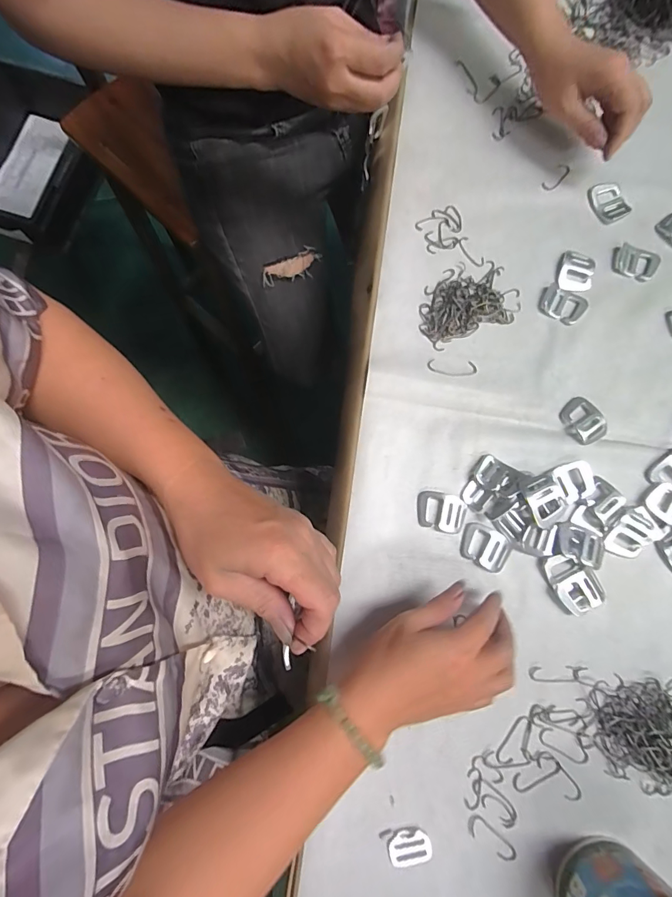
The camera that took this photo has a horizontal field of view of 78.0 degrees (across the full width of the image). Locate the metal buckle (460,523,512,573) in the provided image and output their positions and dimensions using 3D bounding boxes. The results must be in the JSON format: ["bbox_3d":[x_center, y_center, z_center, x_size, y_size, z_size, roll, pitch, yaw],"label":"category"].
[{"bbox_3d":[0.139,0.091,0.383,0.047,0.004,0.035,28,81,4],"label":"metal buckle"}]

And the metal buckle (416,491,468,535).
[{"bbox_3d":[0.099,0.060,0.389,0.045,0.004,0.035,13,80,2],"label":"metal buckle"}]

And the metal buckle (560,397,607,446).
[{"bbox_3d":[0.243,-0.027,0.407,0.037,0.008,0.046,-23,81,-5],"label":"metal buckle"}]

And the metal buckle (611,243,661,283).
[{"bbox_3d":[0.317,-0.197,0.440,0.046,0.004,0.036,24,81,3],"label":"metal buckle"}]

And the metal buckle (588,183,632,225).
[{"bbox_3d":[0.296,-0.267,0.451,0.037,0.006,0.044,-22,81,-4],"label":"metal buckle"}]

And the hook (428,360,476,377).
[{"bbox_3d":[0.116,-0.081,0.414,0.049,0.004,0.017,2,80,0],"label":"hook"}]

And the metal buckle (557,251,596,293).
[{"bbox_3d":[0.253,-0.185,0.435,0.036,0.004,0.046,15,80,2],"label":"metal buckle"}]

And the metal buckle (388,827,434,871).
[{"bbox_3d":[0.061,0.328,0.338,0.034,0.004,0.025,-19,81,-4],"label":"metal buckle"}]

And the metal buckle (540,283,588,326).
[{"bbox_3d":[0.236,-0.149,0.430,0.046,0.004,0.036,20,80,3],"label":"metal buckle"}]

